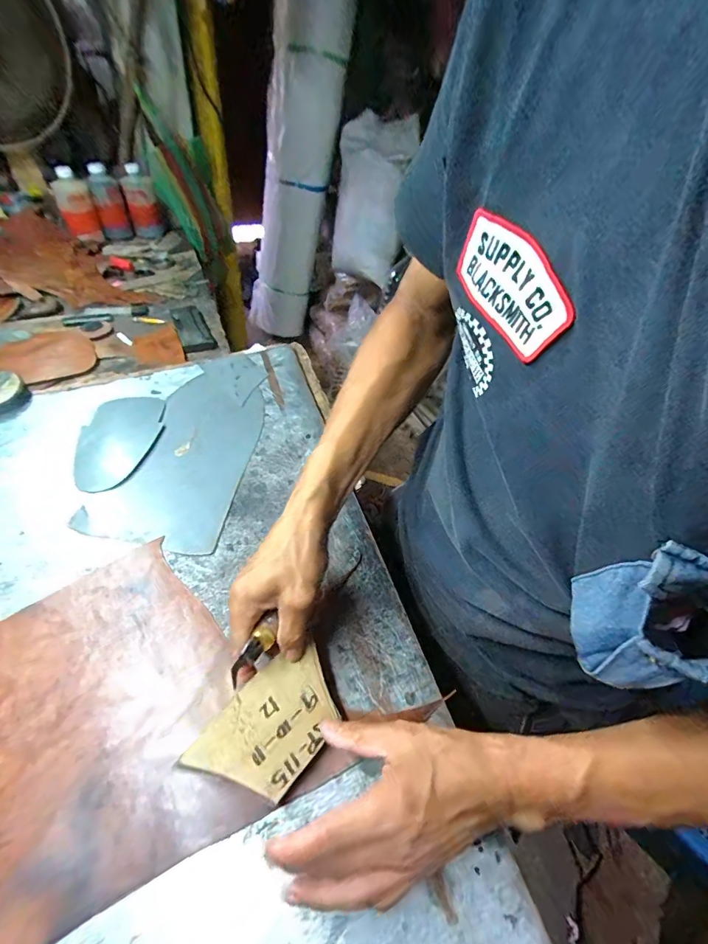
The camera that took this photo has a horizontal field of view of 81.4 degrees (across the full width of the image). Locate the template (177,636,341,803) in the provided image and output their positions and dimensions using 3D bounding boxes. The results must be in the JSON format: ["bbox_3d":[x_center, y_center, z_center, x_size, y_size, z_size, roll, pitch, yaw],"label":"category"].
[{"bbox_3d":[-0.059,0.192,0.318,0.072,0.004,0.112,43,54,11],"label":"template"}]

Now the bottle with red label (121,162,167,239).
[{"bbox_3d":[-0.532,-0.682,1.039,0.078,0.144,0.076,-14,51,-20],"label":"bottle with red label"}]

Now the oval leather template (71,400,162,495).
[{"bbox_3d":[-0.309,-0.043,0.537,0.095,0.007,0.160,-1,50,-4],"label":"oval leather template"}]

